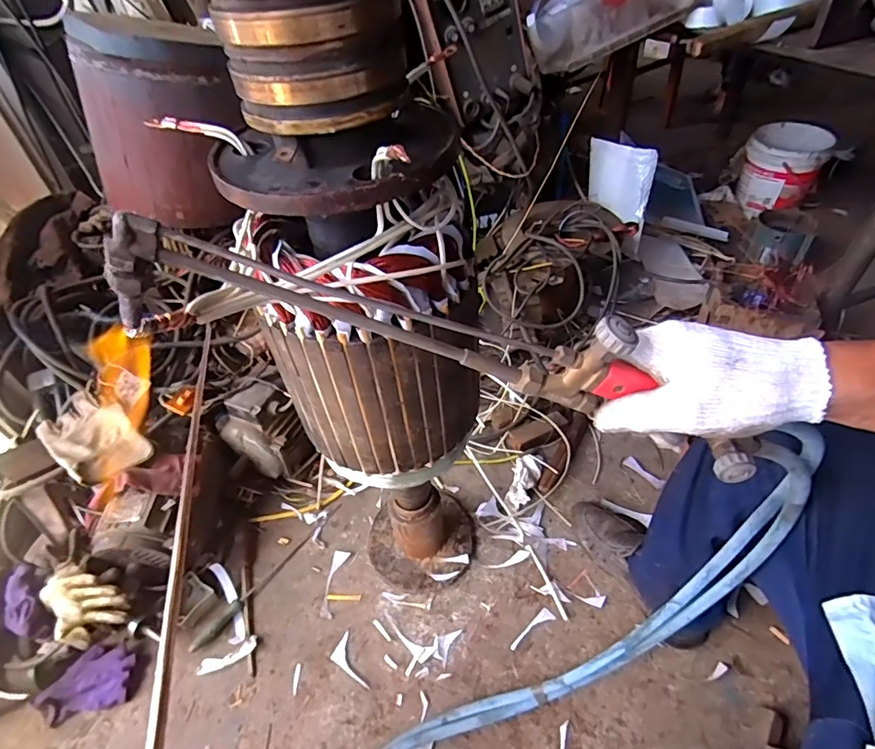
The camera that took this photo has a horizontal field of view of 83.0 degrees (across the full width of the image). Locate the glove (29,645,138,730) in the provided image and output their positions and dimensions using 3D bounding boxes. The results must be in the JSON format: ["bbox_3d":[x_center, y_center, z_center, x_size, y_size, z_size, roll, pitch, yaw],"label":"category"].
[{"bbox_3d":[-0.572,0.498,0.812,0.129,0.039,0.093,-15,45,-9],"label":"glove"}]

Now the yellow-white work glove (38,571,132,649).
[{"bbox_3d":[-0.591,0.380,0.806,0.155,0.080,0.091,11,47,16],"label":"yellow-white work glove"}]

